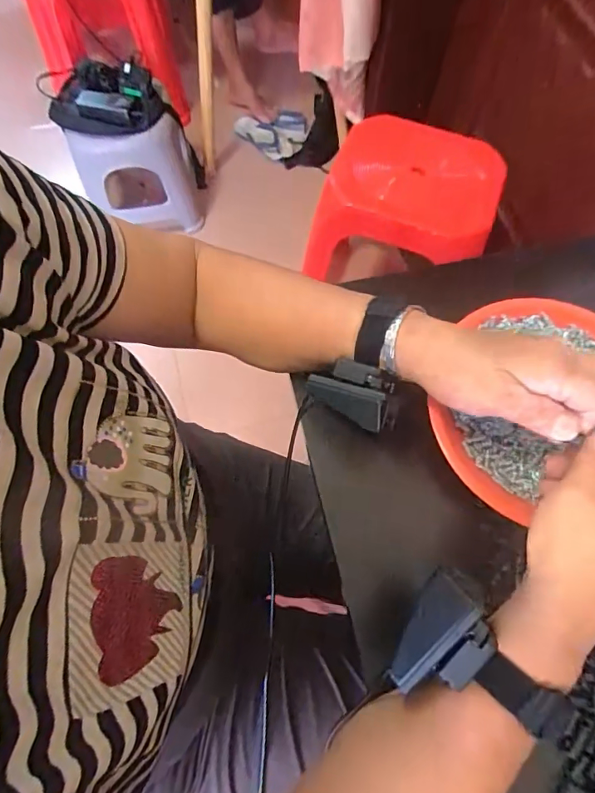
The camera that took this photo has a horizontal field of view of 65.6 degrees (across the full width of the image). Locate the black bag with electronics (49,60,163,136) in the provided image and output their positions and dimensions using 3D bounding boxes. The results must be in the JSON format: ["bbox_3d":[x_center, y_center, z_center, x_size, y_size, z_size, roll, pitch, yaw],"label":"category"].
[{"bbox_3d":[-0.450,-0.705,1.092,0.247,0.077,0.146,4,68,1],"label":"black bag with electronics"}]

